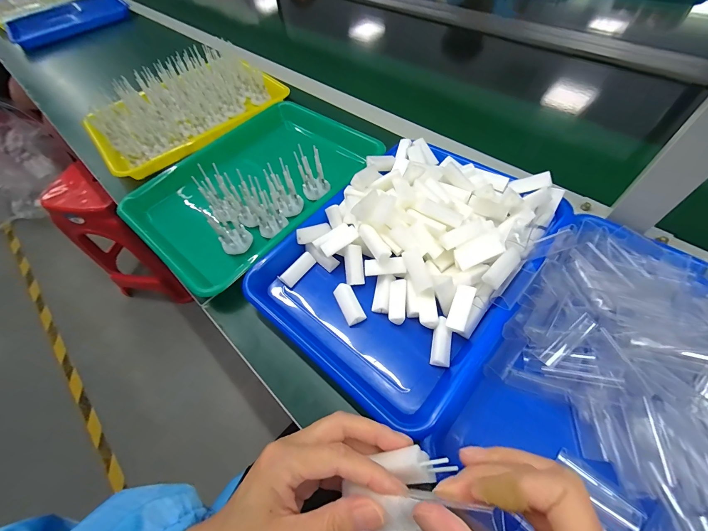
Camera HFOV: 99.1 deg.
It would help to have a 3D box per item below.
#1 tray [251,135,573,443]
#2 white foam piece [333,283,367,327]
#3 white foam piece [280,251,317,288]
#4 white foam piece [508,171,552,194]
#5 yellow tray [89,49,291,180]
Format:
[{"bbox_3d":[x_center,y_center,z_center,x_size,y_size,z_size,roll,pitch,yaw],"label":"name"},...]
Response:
[{"bbox_3d":[0.061,-0.022,0.349,0.244,0.057,0.320,35,66,24],"label":"tray"},{"bbox_3d":[-0.006,0.044,0.334,0.021,0.015,0.047,-24,58,-10],"label":"white foam piece"},{"bbox_3d":[-0.067,0.004,0.364,0.017,0.010,0.046,32,65,23],"label":"white foam piece"},{"bbox_3d":[0.215,-0.101,0.370,0.043,0.008,0.021,-8,55,31],"label":"white foam piece"},{"bbox_3d":[-0.307,-0.285,0.544,0.308,0.039,0.200,-41,63,-20],"label":"yellow tray"}]

